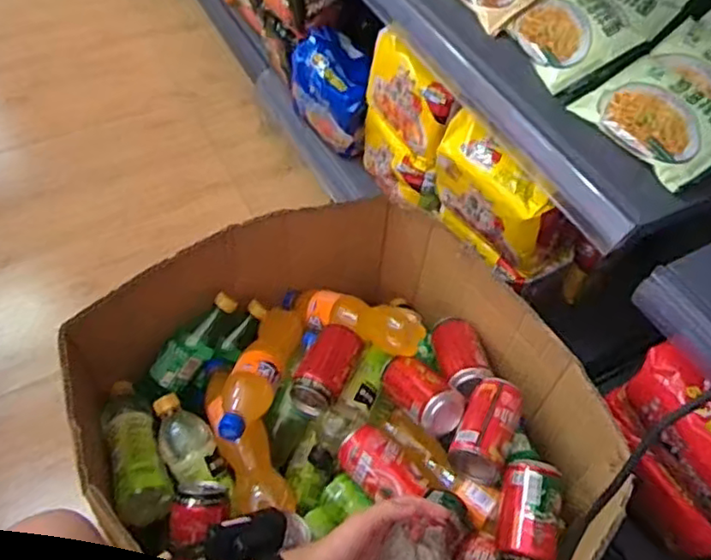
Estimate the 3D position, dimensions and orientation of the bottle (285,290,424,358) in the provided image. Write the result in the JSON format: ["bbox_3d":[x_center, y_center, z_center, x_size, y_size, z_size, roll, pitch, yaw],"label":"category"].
[{"bbox_3d":[-0.012,0.055,0.868,0.243,0.057,0.061,15,50,40],"label":"bottle"}]

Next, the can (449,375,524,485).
[{"bbox_3d":[0.160,0.176,0.751,0.062,0.058,0.123,22,56,11],"label":"can"}]

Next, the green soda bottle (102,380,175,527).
[{"bbox_3d":[-0.274,0.201,0.769,0.058,0.056,0.208,-19,36,-16],"label":"green soda bottle"}]

